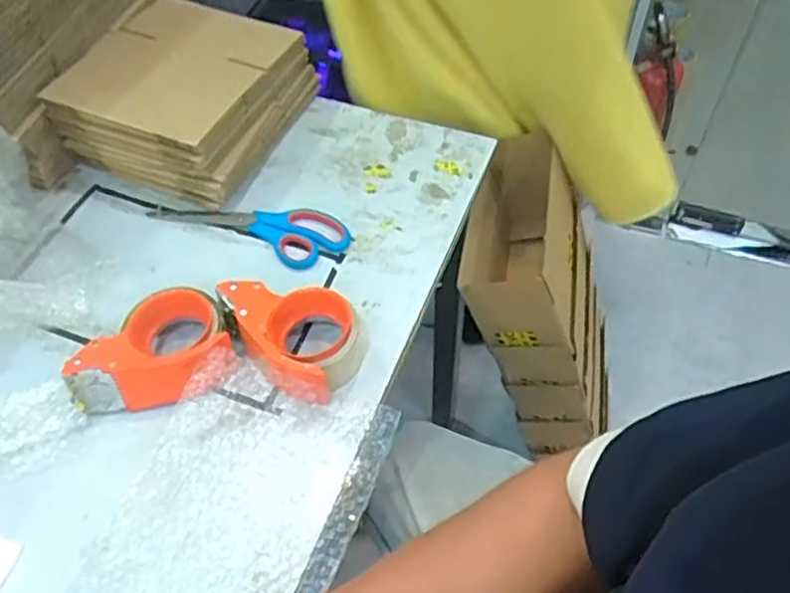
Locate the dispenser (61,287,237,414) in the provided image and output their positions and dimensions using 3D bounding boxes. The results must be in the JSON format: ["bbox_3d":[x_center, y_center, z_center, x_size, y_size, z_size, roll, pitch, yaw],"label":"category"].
[{"bbox_3d":[-0.228,0.059,0.656,0.143,0.056,0.099,-22,56,-14],"label":"dispenser"}]

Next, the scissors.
[{"bbox_3d":[-0.164,-0.086,0.784,0.230,0.015,0.072,18,56,14],"label":"scissors"}]

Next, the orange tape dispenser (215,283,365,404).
[{"bbox_3d":[-0.102,0.044,0.658,0.135,0.063,0.100,6,54,6],"label":"orange tape dispenser"}]

